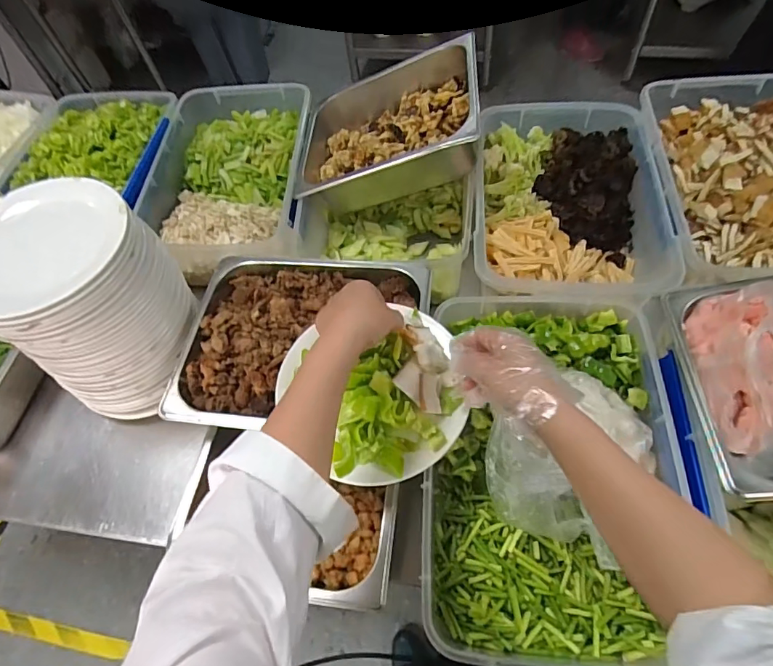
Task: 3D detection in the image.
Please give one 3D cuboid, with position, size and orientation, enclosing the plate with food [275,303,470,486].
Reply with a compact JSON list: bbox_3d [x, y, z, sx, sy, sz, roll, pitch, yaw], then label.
[{"bbox_3d":[0.002,0.063,0.522,0.176,0.052,0.174,0,59,0],"label":"plate with food"}]

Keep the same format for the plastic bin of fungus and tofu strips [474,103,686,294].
[{"bbox_3d":[0.276,-0.216,0.758,0.269,0.106,0.355,3,60,2],"label":"plastic bin of fungus and tofu strips"}]

